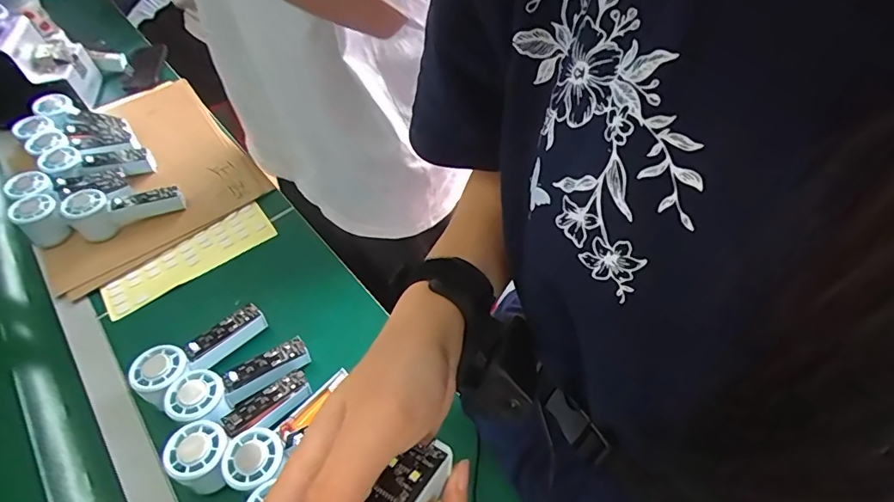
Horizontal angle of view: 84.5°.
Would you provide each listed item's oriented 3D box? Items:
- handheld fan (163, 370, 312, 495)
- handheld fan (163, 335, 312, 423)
[{"bbox_3d":[-0.213,0.182,0.516,0.149,0.049,0.060,-39,59,-24],"label":"handheld fan"},{"bbox_3d":[-0.230,0.144,0.552,0.149,0.034,0.060,-22,53,-30],"label":"handheld fan"}]

